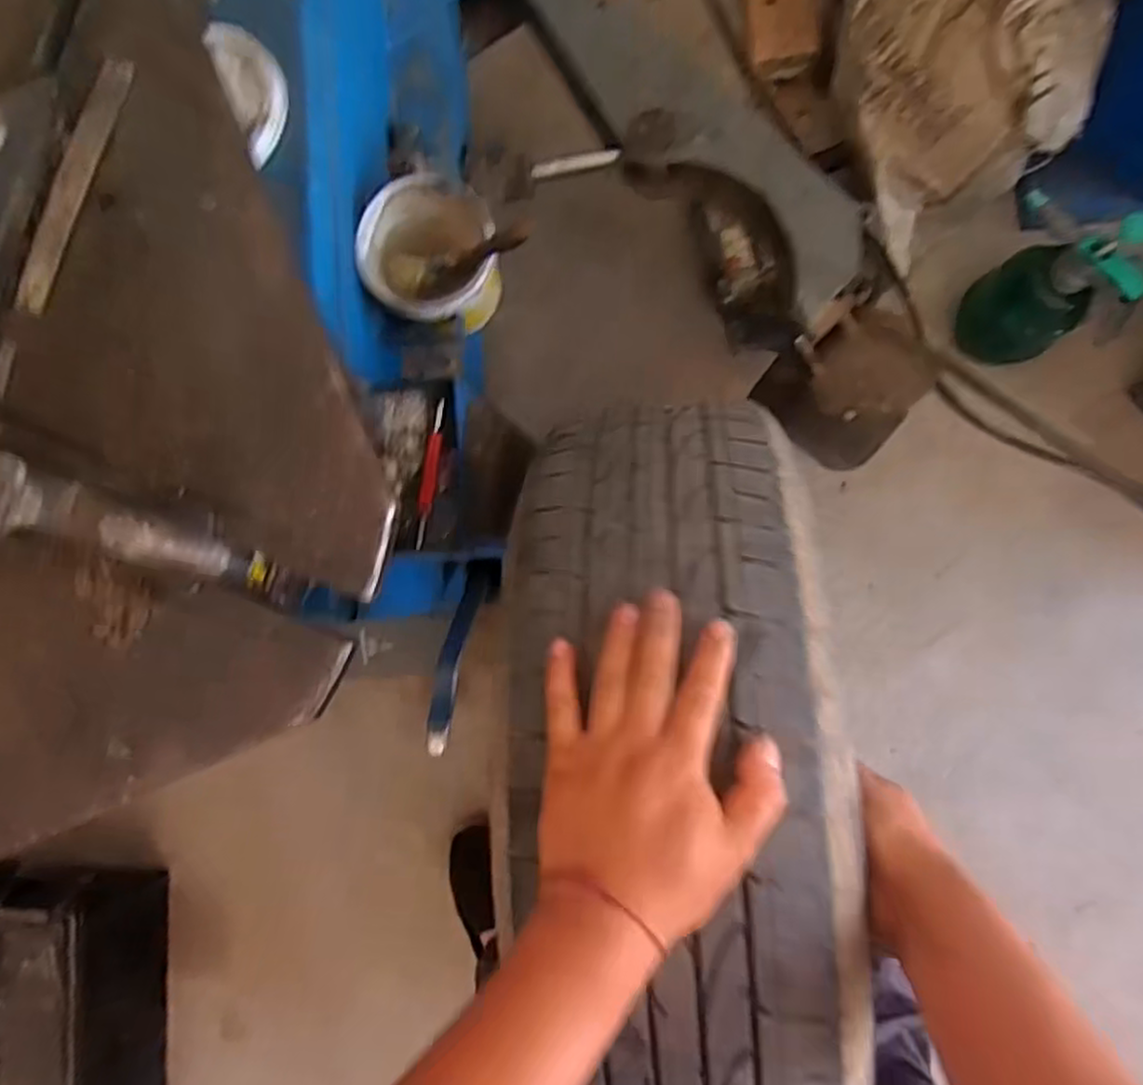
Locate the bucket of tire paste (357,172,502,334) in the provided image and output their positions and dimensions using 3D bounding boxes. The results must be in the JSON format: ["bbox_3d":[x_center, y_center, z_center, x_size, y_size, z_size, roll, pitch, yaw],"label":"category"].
[{"bbox_3d":[-0.134,-0.276,0.708,0.123,0.090,0.124,0,88,8],"label":"bucket of tire paste"}]

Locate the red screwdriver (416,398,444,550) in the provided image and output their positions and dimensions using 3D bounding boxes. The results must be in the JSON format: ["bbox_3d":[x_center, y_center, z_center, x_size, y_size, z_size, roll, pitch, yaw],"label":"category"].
[{"bbox_3d":[-0.123,-0.059,0.633,0.013,0.008,0.126,9,89,8],"label":"red screwdriver"}]

